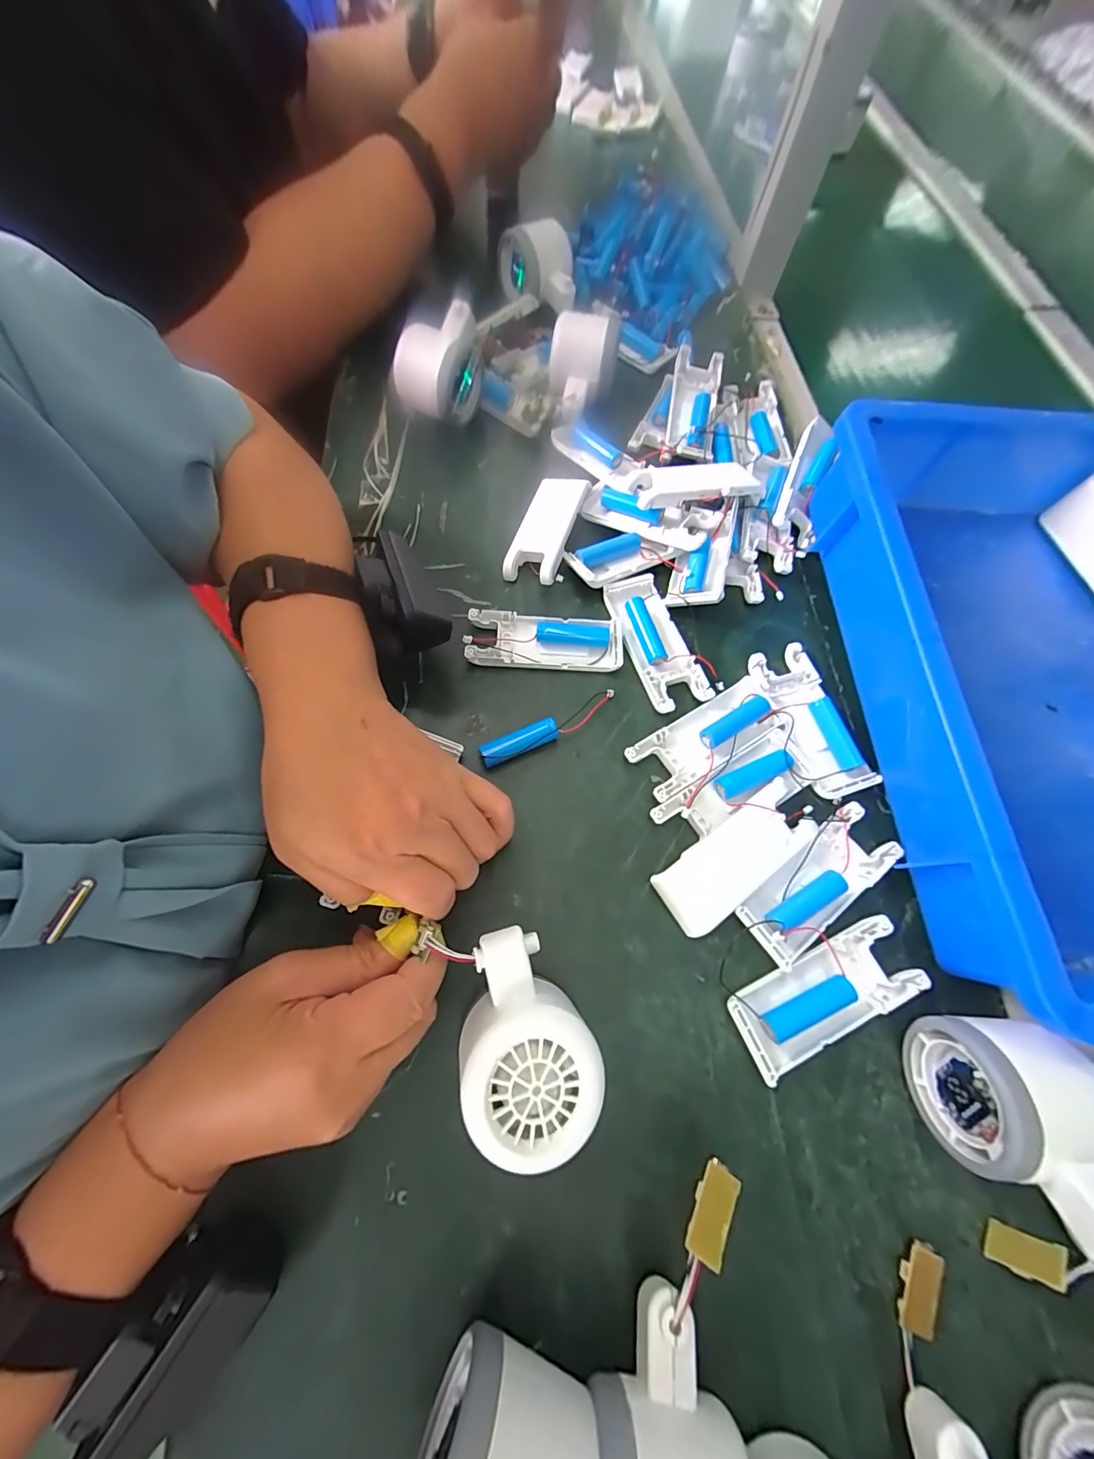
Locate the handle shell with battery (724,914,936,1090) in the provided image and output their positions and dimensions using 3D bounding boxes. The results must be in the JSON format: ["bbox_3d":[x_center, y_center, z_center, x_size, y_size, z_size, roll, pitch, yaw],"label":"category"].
[{"bbox_3d":[0.148,0.141,0.246,0.103,0.012,0.040,-22,70,-11],"label":"handle shell with battery"}]

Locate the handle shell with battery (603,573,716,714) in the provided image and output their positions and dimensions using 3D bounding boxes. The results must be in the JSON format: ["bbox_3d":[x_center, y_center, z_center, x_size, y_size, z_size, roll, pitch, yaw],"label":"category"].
[{"bbox_3d":[0.075,-0.062,0.321,0.041,0.015,0.103,-18,70,-10],"label":"handle shell with battery"}]

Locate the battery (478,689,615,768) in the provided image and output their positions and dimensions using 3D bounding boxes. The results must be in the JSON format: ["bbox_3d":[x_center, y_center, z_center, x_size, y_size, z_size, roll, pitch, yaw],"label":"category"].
[{"bbox_3d":[0.002,0.001,0.295,0.093,0.021,0.014,-25,71,-12],"label":"battery"}]

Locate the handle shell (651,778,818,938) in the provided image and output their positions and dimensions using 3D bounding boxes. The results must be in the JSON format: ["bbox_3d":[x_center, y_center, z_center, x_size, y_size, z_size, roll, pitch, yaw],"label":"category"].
[{"bbox_3d":[0.110,0.075,0.268,0.098,0.016,0.041,-33,73,-15],"label":"handle shell"}]

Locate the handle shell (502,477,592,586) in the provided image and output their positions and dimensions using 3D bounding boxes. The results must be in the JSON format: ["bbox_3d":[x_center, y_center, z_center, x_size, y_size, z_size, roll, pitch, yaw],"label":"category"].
[{"bbox_3d":[0.001,-0.152,0.351,0.039,0.021,0.094,19,68,5],"label":"handle shell"}]

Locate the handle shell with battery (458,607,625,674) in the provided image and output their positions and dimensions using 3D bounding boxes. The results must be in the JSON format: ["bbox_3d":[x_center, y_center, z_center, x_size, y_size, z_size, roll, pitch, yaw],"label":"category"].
[{"bbox_3d":[-0.001,-0.062,0.317,0.104,0.017,0.038,3,68,-2],"label":"handle shell with battery"}]

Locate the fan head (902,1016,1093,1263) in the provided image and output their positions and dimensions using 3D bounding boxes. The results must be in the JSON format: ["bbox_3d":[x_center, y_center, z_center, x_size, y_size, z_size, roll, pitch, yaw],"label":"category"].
[{"bbox_3d":[0.211,0.174,0.206,0.051,0.066,0.076,3,68,-2],"label":"fan head"}]

